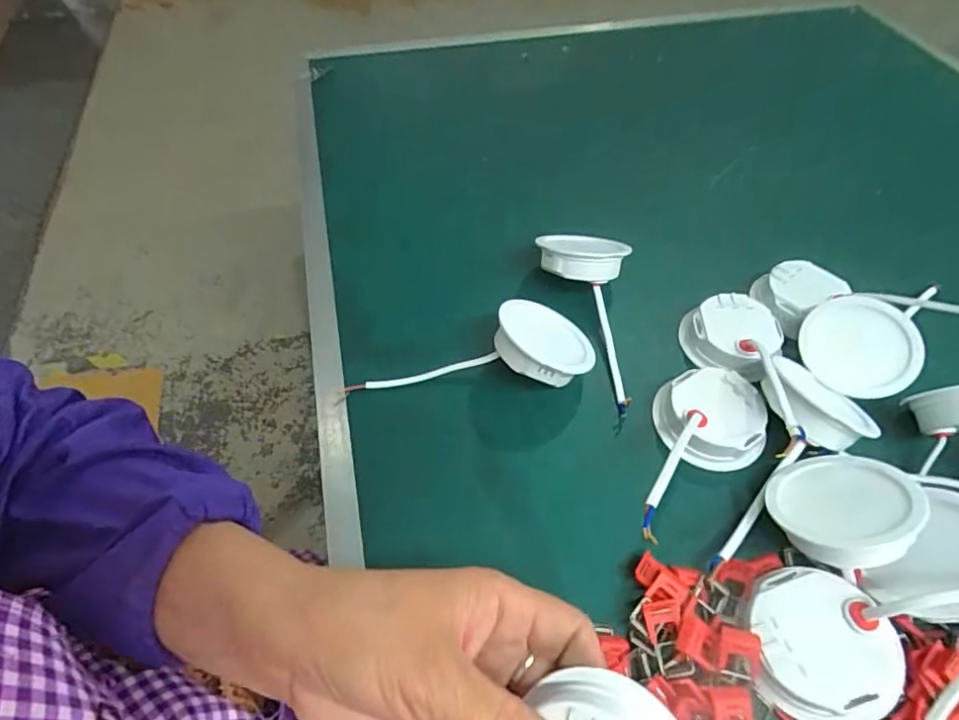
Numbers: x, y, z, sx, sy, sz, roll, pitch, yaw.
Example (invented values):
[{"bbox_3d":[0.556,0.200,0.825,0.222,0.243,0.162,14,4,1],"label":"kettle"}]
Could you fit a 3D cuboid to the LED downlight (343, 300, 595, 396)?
[{"bbox_3d":[-0.002,-0.011,0.386,0.157,0.042,0.067,4,54,3],"label":"LED downlight"}]

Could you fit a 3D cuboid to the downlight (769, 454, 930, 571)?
[{"bbox_3d":[0.200,0.081,0.304,0.069,0.025,0.070,-14,24,27],"label":"downlight"}]

